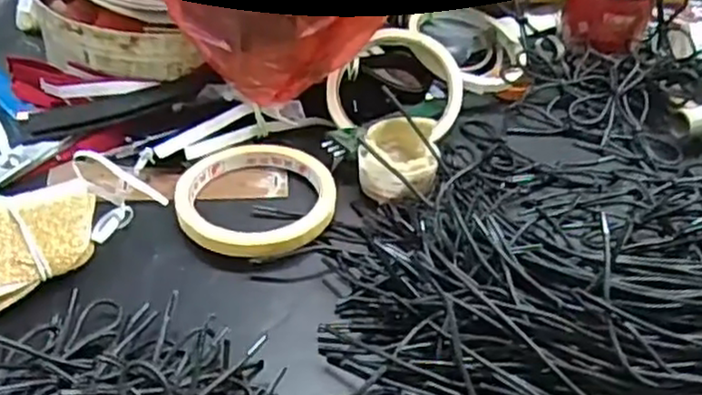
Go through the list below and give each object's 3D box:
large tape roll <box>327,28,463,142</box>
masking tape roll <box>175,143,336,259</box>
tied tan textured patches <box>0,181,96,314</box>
[{"bbox_3d":[0.034,-0.073,0.492,0.089,0.018,0.089,-2,61,4],"label":"large tape roll"},{"bbox_3d":[-0.058,-0.002,0.430,0.090,0.011,0.099,2,43,-2],"label":"masking tape roll"},{"bbox_3d":[-0.175,0.025,0.383,0.078,0.032,0.063,-16,46,-20],"label":"tied tan textured patches"}]

